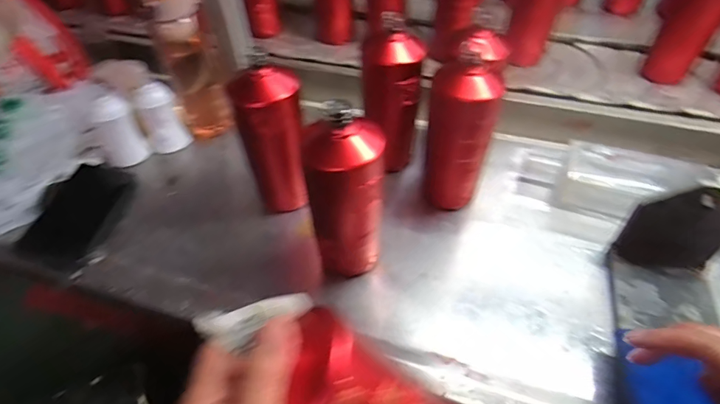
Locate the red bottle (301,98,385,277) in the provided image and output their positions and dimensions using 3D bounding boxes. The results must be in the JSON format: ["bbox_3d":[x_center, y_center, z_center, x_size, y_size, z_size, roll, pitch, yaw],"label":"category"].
[{"bbox_3d":[-0.012,0.005,0.457,0.079,0.216,0.070,-1,52,1],"label":"red bottle"}]

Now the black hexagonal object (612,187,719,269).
[{"bbox_3d":[0.342,0.030,0.464,0.091,0.113,0.012,12,48,18],"label":"black hexagonal object"}]

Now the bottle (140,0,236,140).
[{"bbox_3d":[-0.239,-0.202,0.627,0.082,0.221,0.061,-22,54,-15],"label":"bottle"}]

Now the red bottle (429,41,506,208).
[{"bbox_3d":[0.122,-0.077,0.518,0.064,0.192,0.076,-34,58,-22],"label":"red bottle"}]

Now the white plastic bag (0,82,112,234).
[{"bbox_3d":[-0.504,-0.053,0.585,0.326,0.085,0.194,-31,57,-21],"label":"white plastic bag"}]

